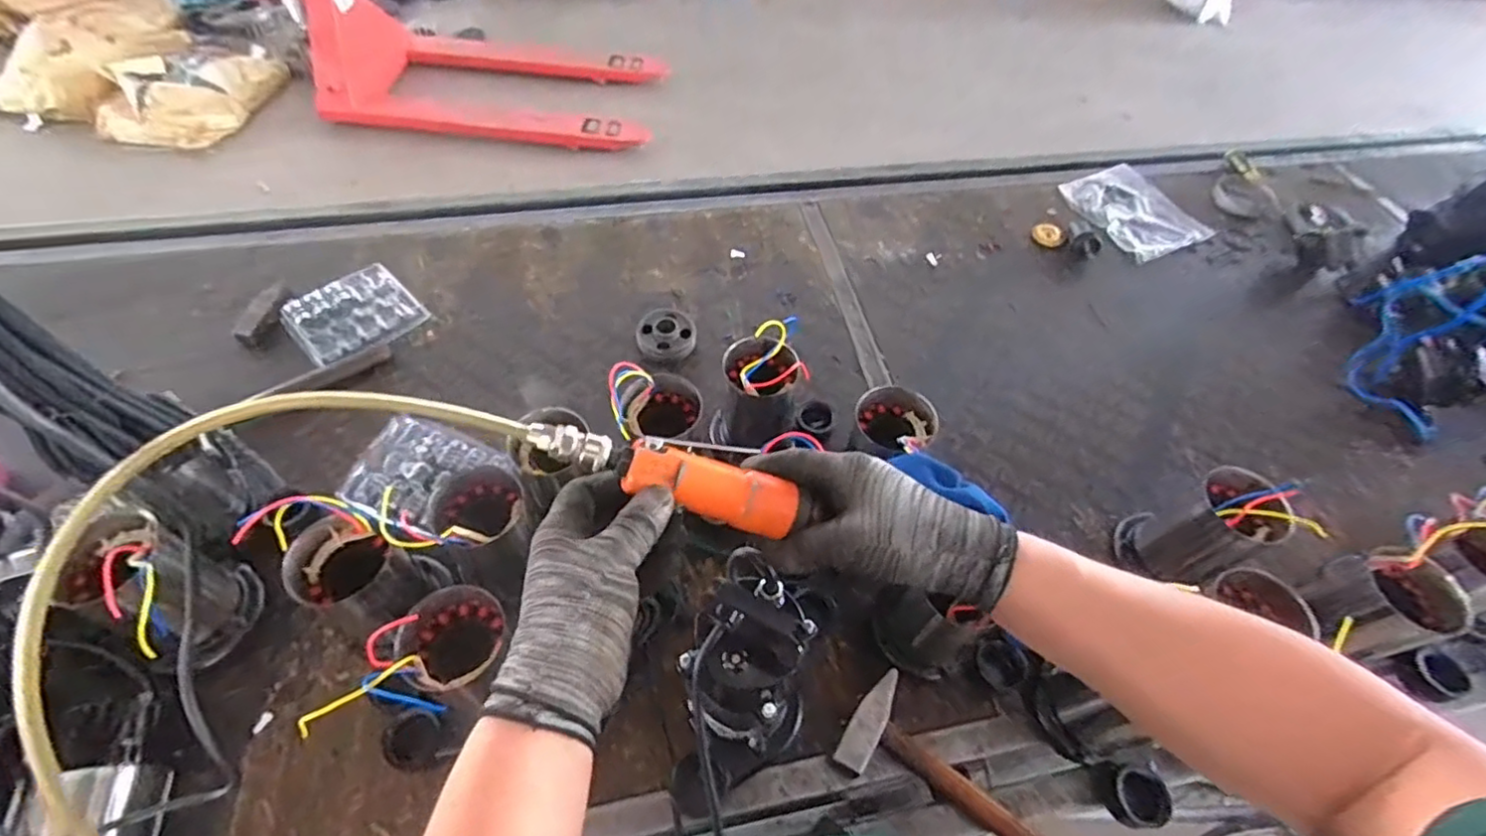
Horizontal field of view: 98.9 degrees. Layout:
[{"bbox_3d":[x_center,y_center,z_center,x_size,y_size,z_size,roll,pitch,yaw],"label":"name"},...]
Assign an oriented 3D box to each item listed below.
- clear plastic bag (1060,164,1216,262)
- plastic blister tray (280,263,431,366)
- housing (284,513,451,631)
[{"bbox_3d":[0.778,-0.414,1.261,0.227,0.015,0.237,-22,60,-19],"label":"clear plastic bag"},{"bbox_3d":[-0.597,-0.160,0.979,0.145,0.029,0.168,40,61,21],"label":"plastic blister tray"},{"bbox_3d":[-0.390,0.171,0.676,0.093,0.172,0.094,2,55,-3],"label":"housing"}]

